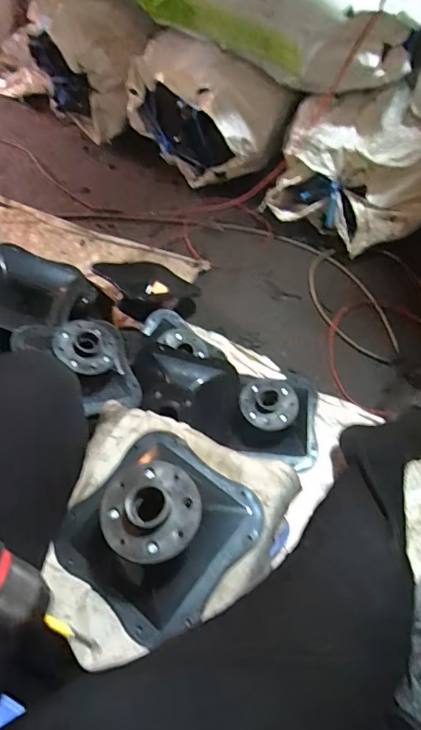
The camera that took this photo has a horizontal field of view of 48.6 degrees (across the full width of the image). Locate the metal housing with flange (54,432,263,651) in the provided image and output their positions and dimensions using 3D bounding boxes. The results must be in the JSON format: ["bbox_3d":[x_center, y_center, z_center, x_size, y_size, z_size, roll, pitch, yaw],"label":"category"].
[{"bbox_3d":[-0.060,0.158,0.479,0.179,0.086,0.185,33,65,22],"label":"metal housing with flange"}]

